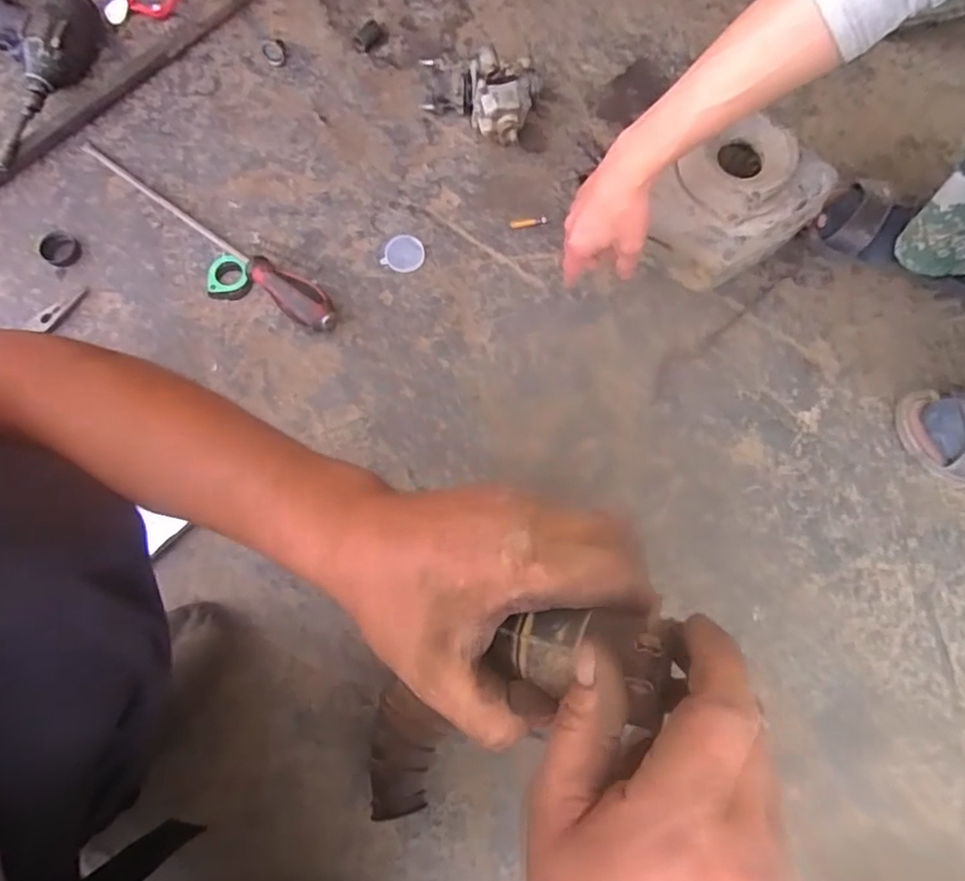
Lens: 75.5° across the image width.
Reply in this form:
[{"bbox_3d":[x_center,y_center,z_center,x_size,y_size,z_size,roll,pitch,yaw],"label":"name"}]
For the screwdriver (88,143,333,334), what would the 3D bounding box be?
[{"bbox_3d":[-0.317,-0.249,0.713,0.382,0.041,0.039,39,81,7],"label":"screwdriver"}]

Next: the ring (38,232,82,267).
[{"bbox_3d":[-0.492,-0.224,0.725,0.045,0.010,0.038,9,78,1],"label":"ring"}]

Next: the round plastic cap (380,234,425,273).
[{"bbox_3d":[-0.092,-0.222,0.737,0.046,0.004,0.047,0,78,-1],"label":"round plastic cap"}]

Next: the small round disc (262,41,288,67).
[{"bbox_3d":[-0.260,-0.487,0.782,0.030,0.008,0.031,-1,106,-4],"label":"small round disc"}]

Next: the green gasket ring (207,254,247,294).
[{"bbox_3d":[-0.295,-0.194,0.719,0.046,0.007,0.047,-4,78,-2],"label":"green gasket ring"}]

